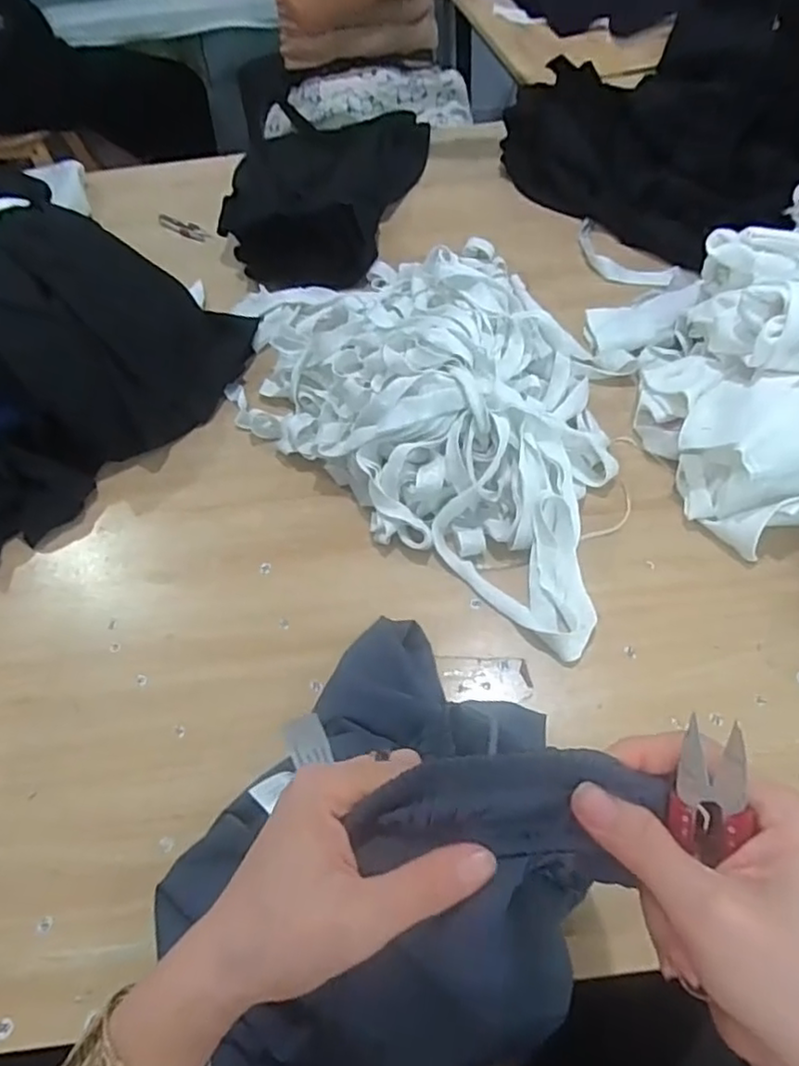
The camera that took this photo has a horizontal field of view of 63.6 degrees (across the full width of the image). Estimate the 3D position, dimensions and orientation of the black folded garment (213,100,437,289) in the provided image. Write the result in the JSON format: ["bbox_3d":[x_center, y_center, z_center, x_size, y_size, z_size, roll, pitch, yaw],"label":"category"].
[{"bbox_3d":[-0.114,-0.525,0.946,0.239,0.089,0.420,10,58,12],"label":"black folded garment"}]

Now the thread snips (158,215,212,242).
[{"bbox_3d":[-0.328,-0.462,0.976,0.109,0.007,0.026,31,63,21],"label":"thread snips"}]

